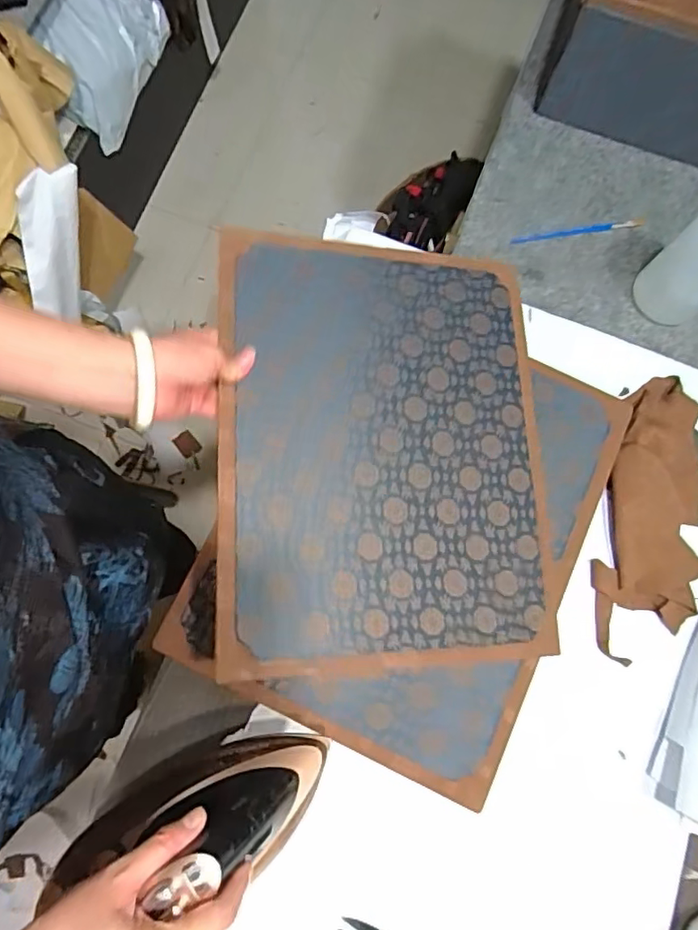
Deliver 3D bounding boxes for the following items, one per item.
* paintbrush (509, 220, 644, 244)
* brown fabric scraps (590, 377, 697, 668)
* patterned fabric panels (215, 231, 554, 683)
[{"bbox_3d":[0.282,-0.287,0.690,0.173,0.004,0.012,-10,78,-2],"label":"paintbrush"},{"bbox_3d":[0.343,0.054,0.621,0.116,0.019,0.311,14,77,0],"label":"brown fabric scraps"},{"bbox_3d":[0.040,-0.025,0.547,0.322,0.010,0.413,1,77,-15],"label":"patterned fabric panels"}]

